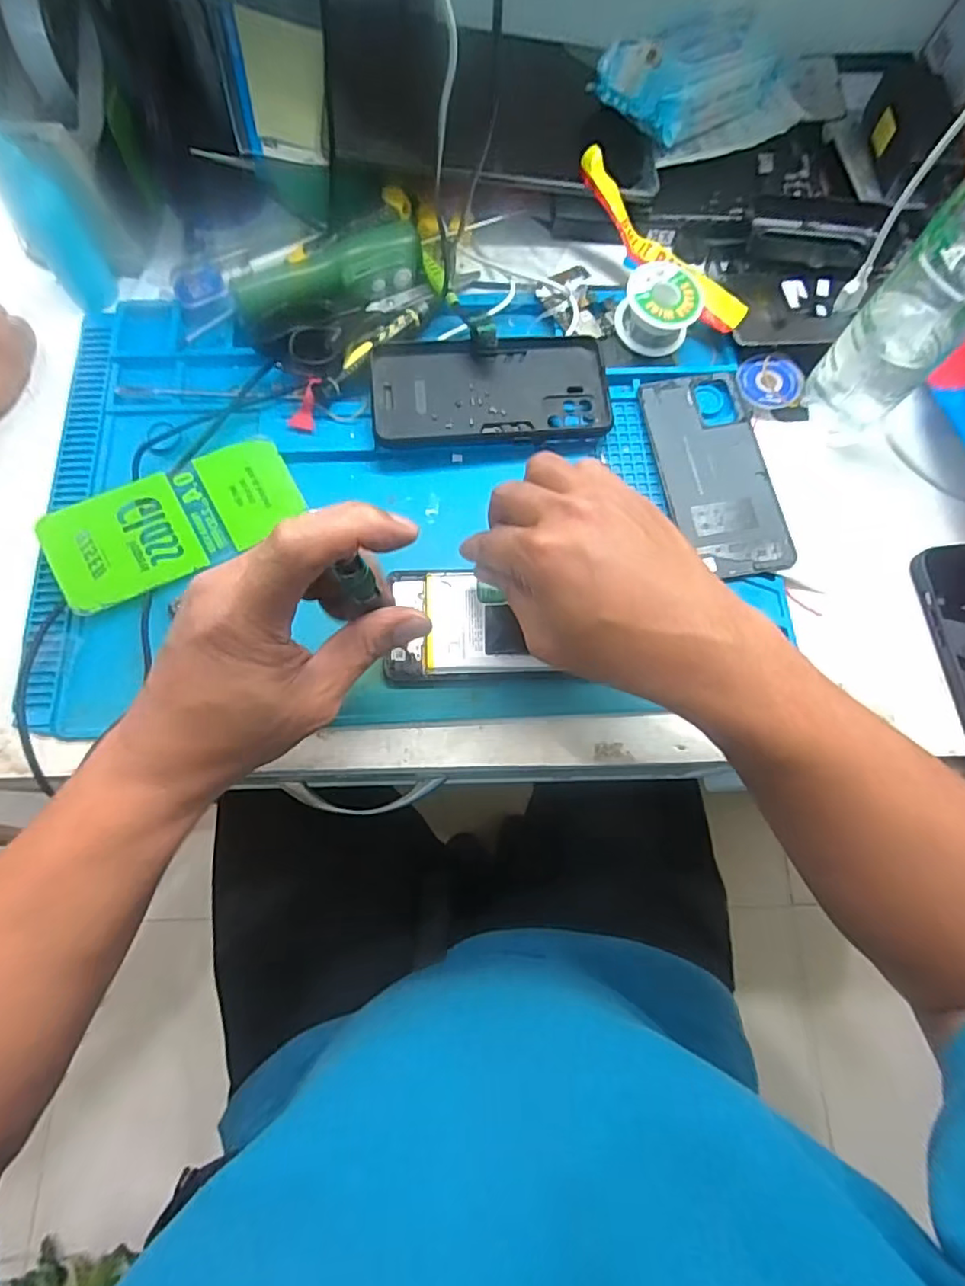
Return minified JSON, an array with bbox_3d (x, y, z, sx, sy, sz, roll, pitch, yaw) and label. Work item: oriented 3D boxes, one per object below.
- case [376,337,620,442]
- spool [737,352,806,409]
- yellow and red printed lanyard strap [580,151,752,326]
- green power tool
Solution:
[{"bbox_3d":[0.006,-0.176,0.404,0.159,0.018,0.076,-4,74,-3],"label":"case"},{"bbox_3d":[0.207,-0.190,0.419,0.045,0.007,0.041,0,74,-1],"label":"spool"},{"bbox_3d":[0.130,-0.289,0.420,0.029,0.043,0.159,-38,78,-11],"label":"yellow and red printed lanyard strap"},{"bbox_3d":[-0.105,-0.255,0.411,0.136,0.035,0.045,-32,77,-10],"label":"green power tool"}]

